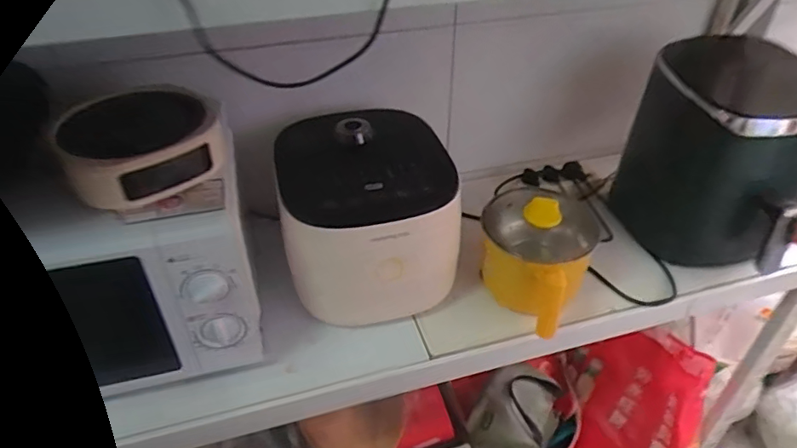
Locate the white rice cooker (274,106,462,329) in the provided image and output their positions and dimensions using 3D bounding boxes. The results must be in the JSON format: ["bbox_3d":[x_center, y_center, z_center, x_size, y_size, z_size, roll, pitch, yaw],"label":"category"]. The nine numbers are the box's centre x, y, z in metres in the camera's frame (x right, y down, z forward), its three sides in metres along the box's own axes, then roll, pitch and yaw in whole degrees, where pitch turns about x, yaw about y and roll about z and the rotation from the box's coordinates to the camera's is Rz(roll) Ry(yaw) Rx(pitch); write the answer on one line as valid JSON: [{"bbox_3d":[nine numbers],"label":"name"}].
[{"bbox_3d":[-0.059,-0.014,0.830,0.234,0.201,0.286,-10,41,-13],"label":"white rice cooker"}]

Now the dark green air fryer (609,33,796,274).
[{"bbox_3d":[0.550,-0.138,0.941,0.268,0.278,0.328,19,43,21],"label":"dark green air fryer"}]

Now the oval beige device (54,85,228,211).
[{"bbox_3d":[-0.302,-0.097,0.647,0.161,0.061,0.172,-21,44,-24],"label":"oval beige device"}]

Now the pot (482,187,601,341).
[{"bbox_3d":[0.201,0.049,0.819,0.159,0.177,0.180,12,41,13],"label":"pot"}]

